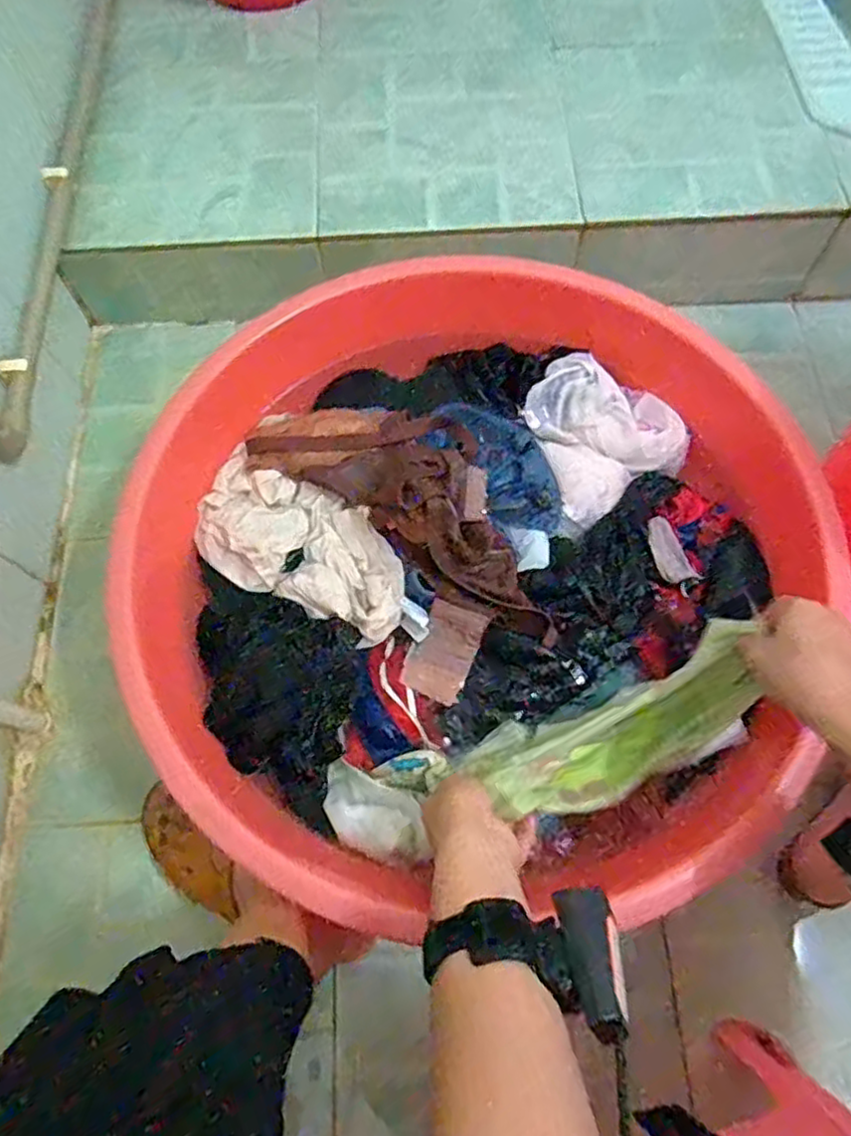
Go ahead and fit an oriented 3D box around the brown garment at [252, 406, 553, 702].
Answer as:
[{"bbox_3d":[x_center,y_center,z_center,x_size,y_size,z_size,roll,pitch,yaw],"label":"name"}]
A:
[{"bbox_3d":[-0.011,-0.052,0.607,0.163,0.039,0.299,-33,72,-15],"label":"brown garment"}]

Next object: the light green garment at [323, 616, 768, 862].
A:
[{"bbox_3d":[0.090,0.144,0.533,0.335,0.065,0.087,-19,69,2],"label":"light green garment"}]

